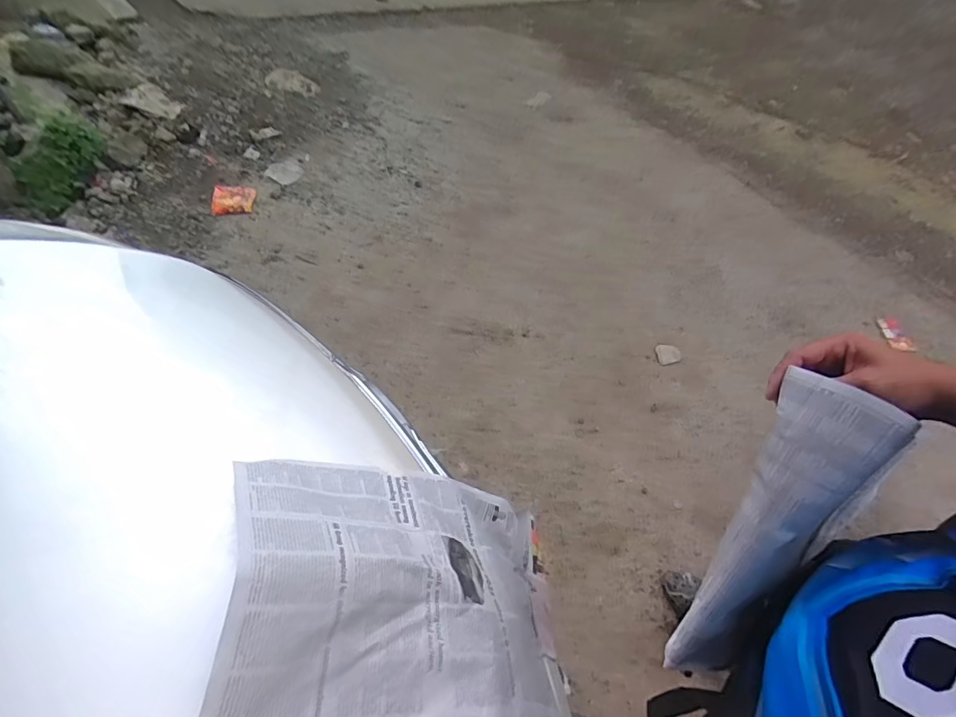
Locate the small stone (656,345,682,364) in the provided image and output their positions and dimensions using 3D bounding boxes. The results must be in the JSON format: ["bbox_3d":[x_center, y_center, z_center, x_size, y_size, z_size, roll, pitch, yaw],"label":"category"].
[{"bbox_3d":[0.709,-0.017,1.730,0.094,0.017,0.079,-5,53,-10],"label":"small stone"}]

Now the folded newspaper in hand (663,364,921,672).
[{"bbox_3d":[0.263,0.162,0.417,0.087,0.291,0.032,26,10,14],"label":"folded newspaper in hand"}]

